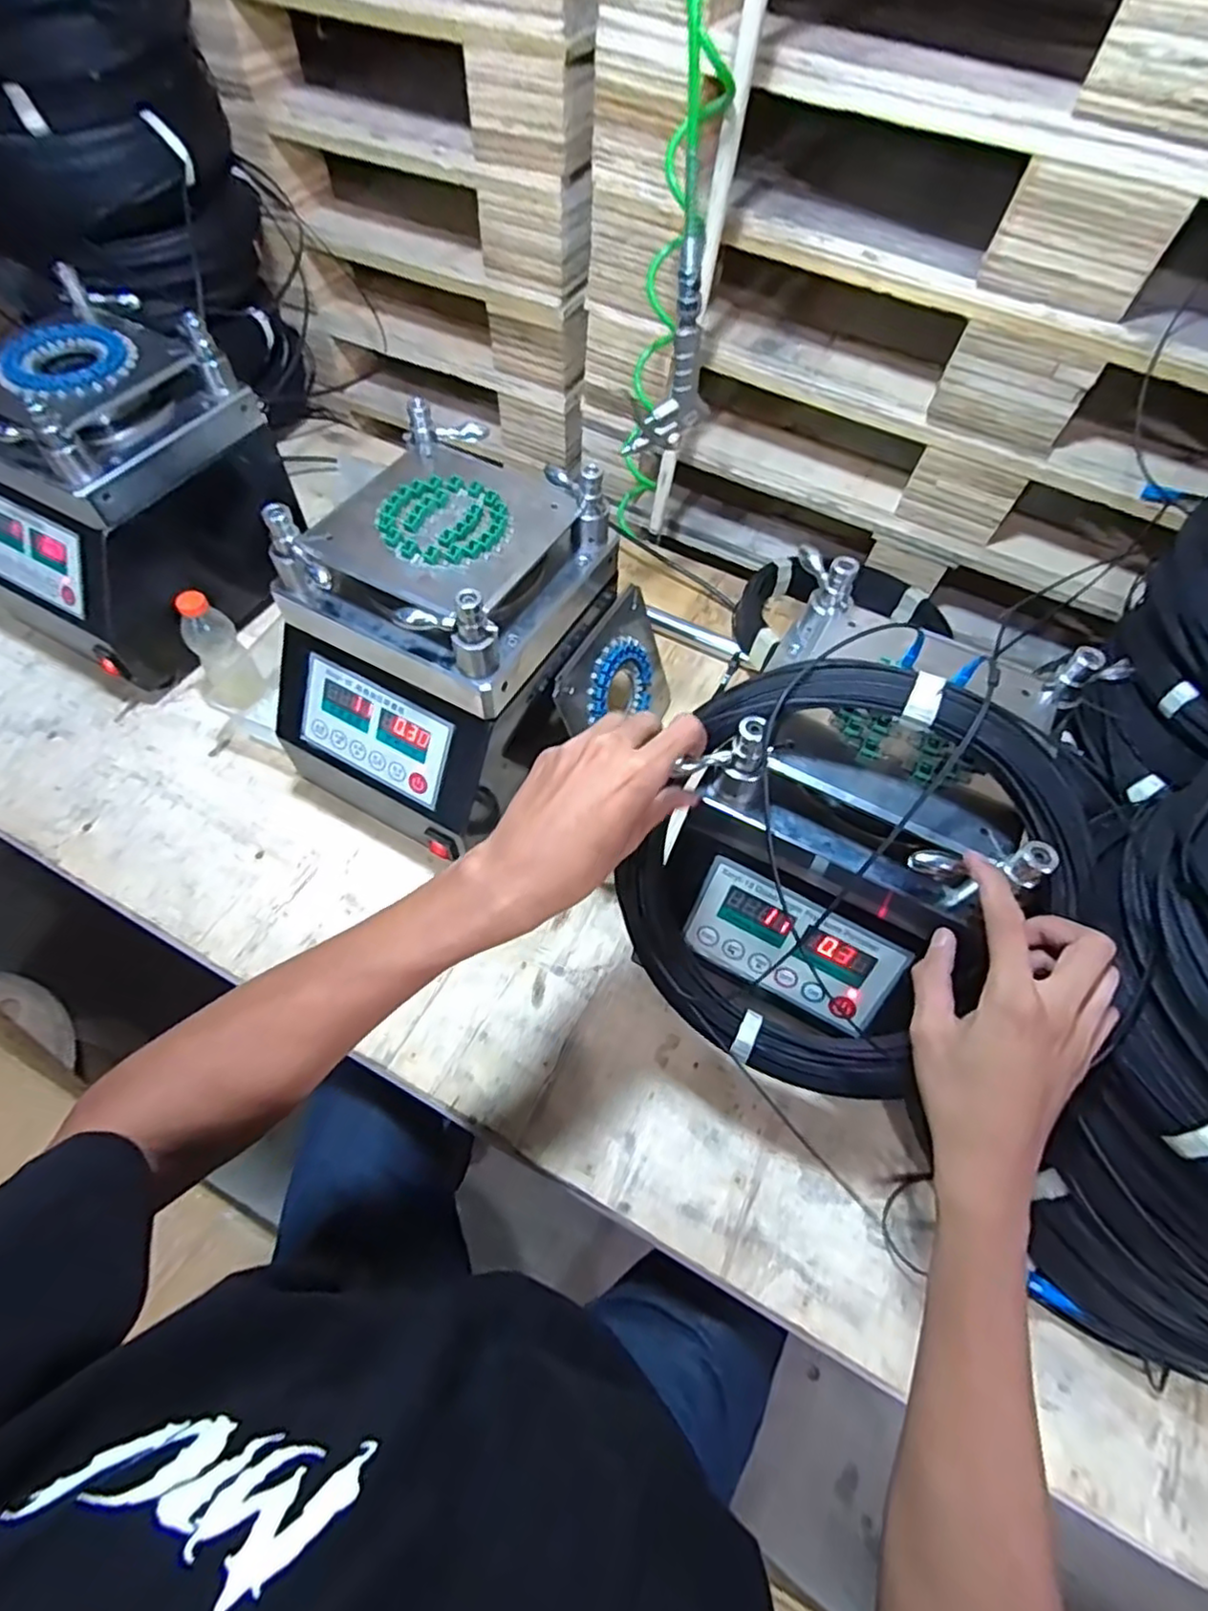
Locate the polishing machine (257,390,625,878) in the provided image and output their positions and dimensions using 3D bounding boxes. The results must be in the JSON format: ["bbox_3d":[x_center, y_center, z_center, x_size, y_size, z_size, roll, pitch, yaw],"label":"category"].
[{"bbox_3d":[-0.148,-0.142,0.640,0.218,0.279,0.274,27,63,13],"label":"polishing machine"}]

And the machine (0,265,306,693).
[{"bbox_3d":[-0.527,-0.335,0.747,0.261,0.302,0.301,31,64,15],"label":"machine"}]

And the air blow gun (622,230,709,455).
[{"bbox_3d":[0.066,-0.429,0.632,0.079,0.172,0.019,-9,61,-7],"label":"air blow gun"}]

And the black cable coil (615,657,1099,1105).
[{"bbox_3d":[0.147,0.045,0.447,0.240,0.300,0.056,33,25,11],"label":"black cable coil"}]

